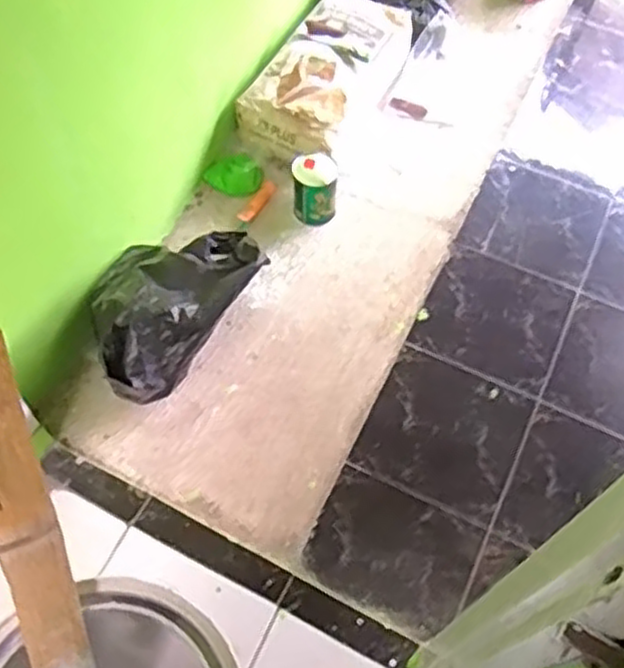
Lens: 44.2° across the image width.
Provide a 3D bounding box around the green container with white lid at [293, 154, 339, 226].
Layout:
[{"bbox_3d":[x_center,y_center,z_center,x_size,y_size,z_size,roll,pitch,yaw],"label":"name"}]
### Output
[{"bbox_3d":[0.006,-0.327,1.752,0.103,0.127,0.120,3,60,0],"label":"green container with white lid"}]

